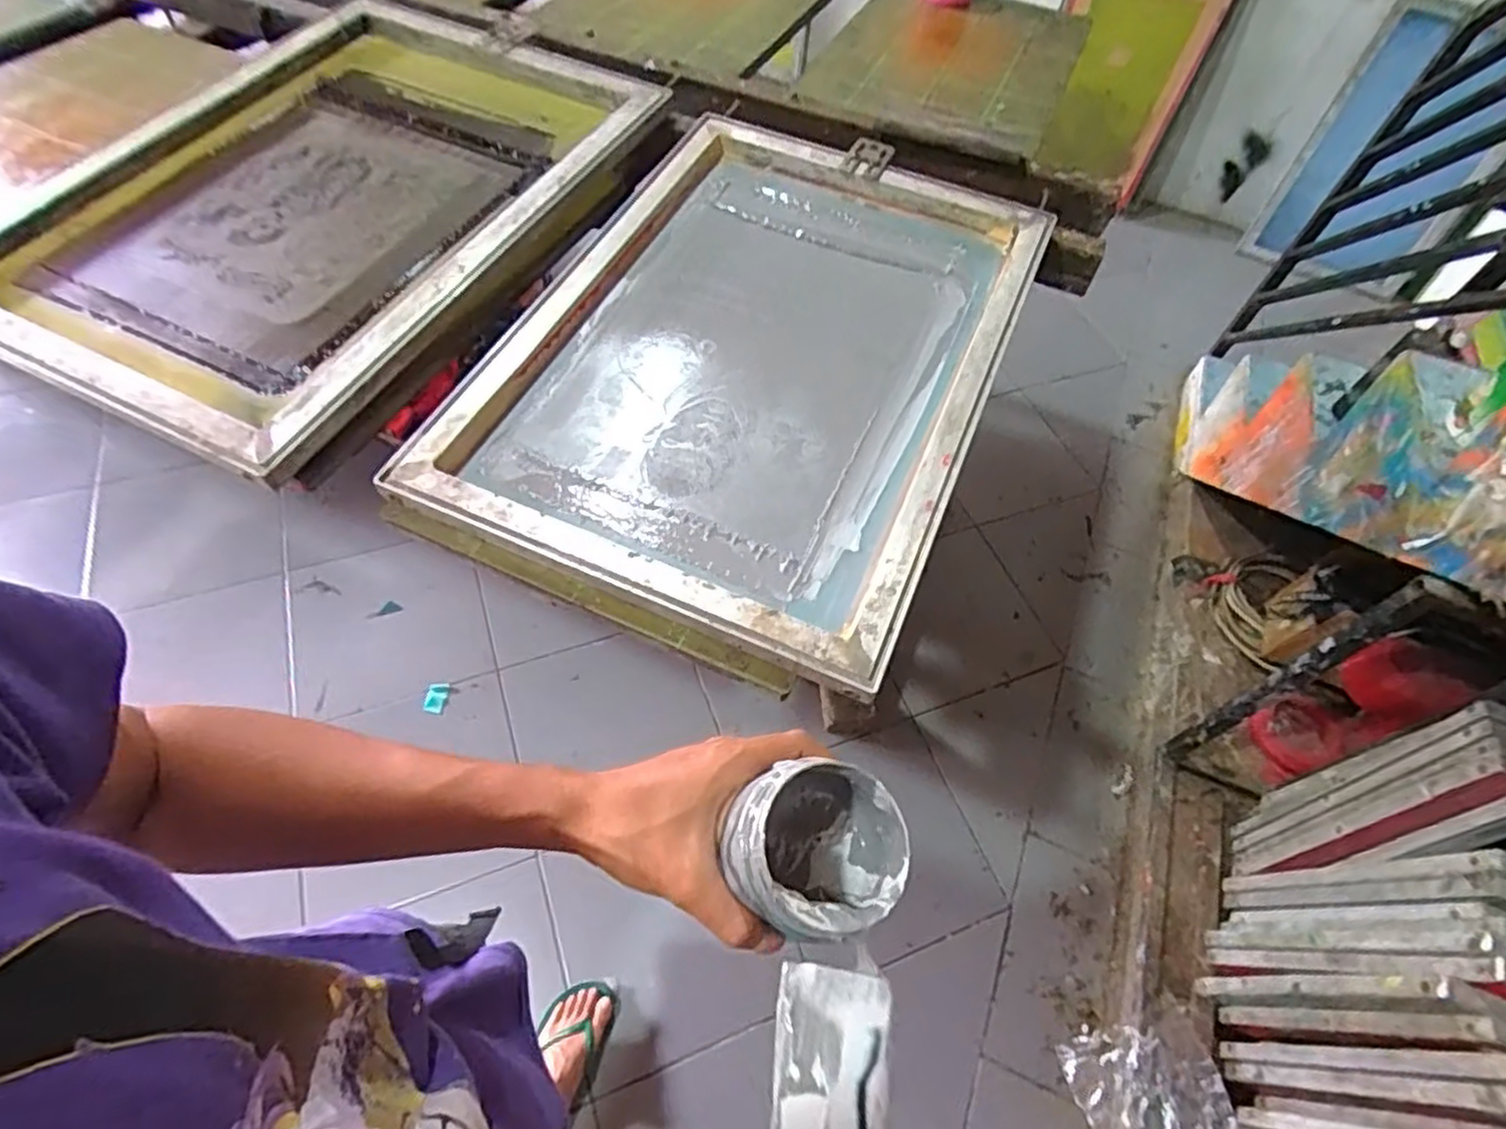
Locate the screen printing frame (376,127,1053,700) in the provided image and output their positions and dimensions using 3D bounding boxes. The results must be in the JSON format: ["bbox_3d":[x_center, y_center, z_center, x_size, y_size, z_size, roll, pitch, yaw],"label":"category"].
[{"bbox_3d":[0.009,-0.238,0.778,0.484,0.044,0.683,21,61,10],"label":"screen printing frame"}]

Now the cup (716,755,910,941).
[{"bbox_3d":[0.032,0.143,0.359,0.082,0.061,0.077,-21,63,-14],"label":"cup"}]

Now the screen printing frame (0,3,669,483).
[{"bbox_3d":[-0.515,-0.464,0.877,0.561,0.055,0.745,23,62,11],"label":"screen printing frame"}]

